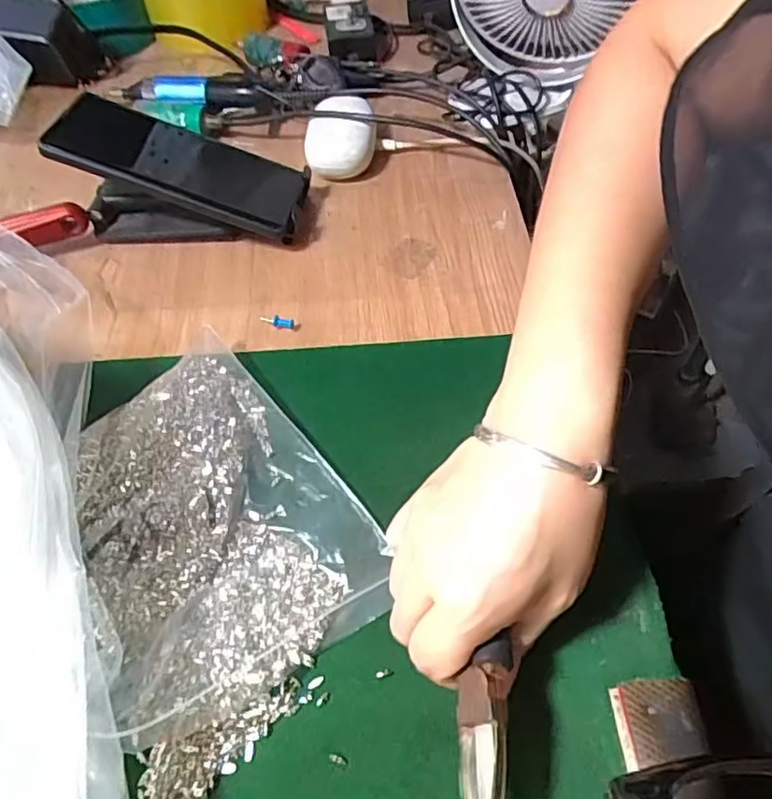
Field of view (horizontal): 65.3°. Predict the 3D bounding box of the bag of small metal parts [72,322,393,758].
[{"bbox_3d":[-0.088,0.044,0.298,0.121,0.033,0.188,-23,54,-13],"label":"bag of small metal parts"}]

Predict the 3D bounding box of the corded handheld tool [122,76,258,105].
[{"bbox_3d":[-0.176,-0.274,0.537,0.132,0.022,0.023,5,53,7],"label":"corded handheld tool"}]

